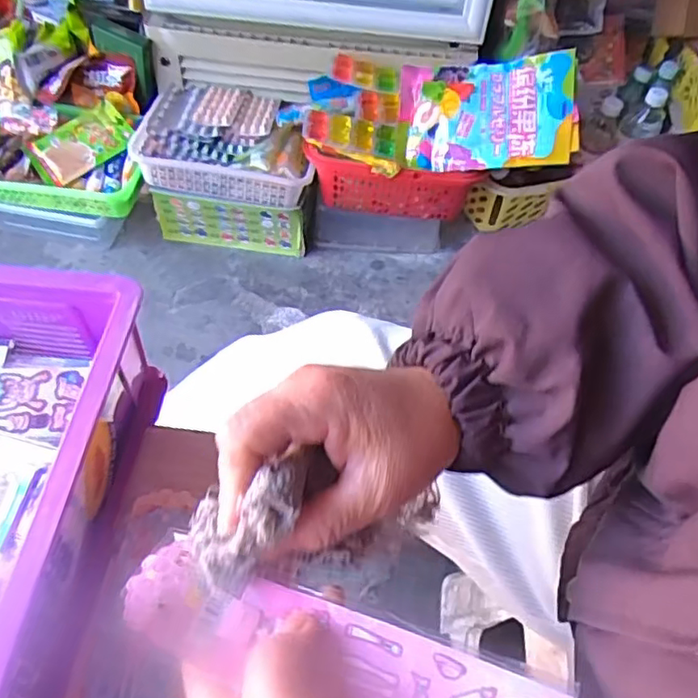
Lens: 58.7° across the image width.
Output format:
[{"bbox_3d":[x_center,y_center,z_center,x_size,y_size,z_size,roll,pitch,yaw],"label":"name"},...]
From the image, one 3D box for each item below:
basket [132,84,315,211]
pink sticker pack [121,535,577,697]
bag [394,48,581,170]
[{"bbox_3d":[-0.186,-0.331,0.983,0.266,0.075,0.189,5,56,0],"label":"basket"},{"bbox_3d":[-0.003,0.120,0.237,0.174,0.010,0.045,17,47,10],"label":"pink sticker pack"},{"bbox_3d":[0.190,-0.336,0.883,0.239,0.028,0.160,1,84,18],"label":"bag"}]

